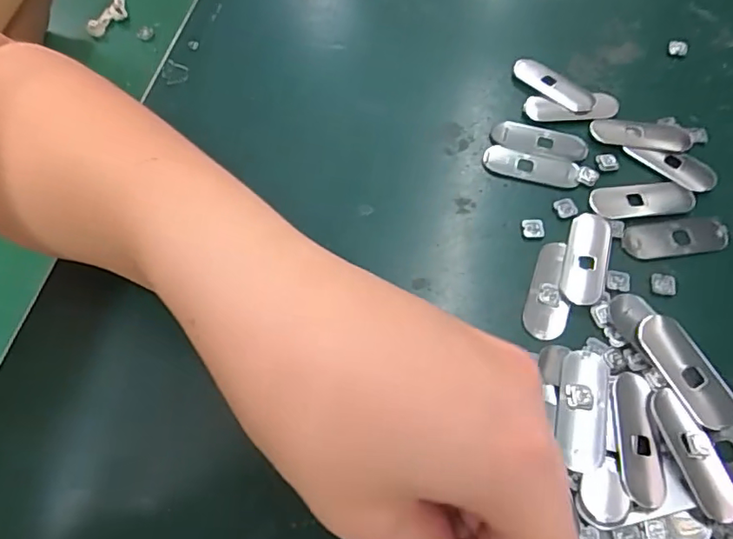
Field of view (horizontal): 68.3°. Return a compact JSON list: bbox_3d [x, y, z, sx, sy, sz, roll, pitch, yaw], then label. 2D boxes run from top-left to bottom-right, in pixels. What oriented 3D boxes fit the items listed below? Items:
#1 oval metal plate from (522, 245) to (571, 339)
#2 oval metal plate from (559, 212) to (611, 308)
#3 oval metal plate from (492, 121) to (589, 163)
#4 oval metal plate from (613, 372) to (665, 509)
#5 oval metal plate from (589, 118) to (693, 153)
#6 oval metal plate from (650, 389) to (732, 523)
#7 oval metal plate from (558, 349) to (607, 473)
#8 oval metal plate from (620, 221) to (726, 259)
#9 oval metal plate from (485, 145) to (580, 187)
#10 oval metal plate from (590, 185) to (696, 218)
[{"bbox_3d":[0.086,0.009,0.249,0.019,0.004,0.049,19,65,10],"label":"oval metal plate"},{"bbox_3d":[0.104,-0.005,0.255,0.019,0.004,0.048,16,64,9],"label":"oval metal plate"},{"bbox_3d":[0.093,-0.069,0.288,0.049,0.004,0.019,16,64,9],"label":"oval metal plate"},{"bbox_3d":[0.108,0.066,0.214,0.017,0.004,0.050,2,63,2],"label":"oval metal plate"},{"bbox_3d":[0.146,-0.071,0.286,0.051,0.004,0.018,8,63,5],"label":"oval metal plate"},{"bbox_3d":[0.129,0.072,0.213,0.015,0.004,0.050,-18,64,-8],"label":"oval metal plate"},{"bbox_3d":[0.089,0.057,0.221,0.018,0.004,0.049,12,64,7],"label":"oval metal plate"},{"bbox_3d":[0.149,-0.015,0.261,0.049,0.004,0.017,-6,63,-2],"label":"oval metal plate"},{"bbox_3d":[0.086,-0.054,0.282,0.048,0.004,0.017,15,64,9],"label":"oval metal plate"},{"bbox_3d":[0.136,-0.034,0.267,0.050,0.004,0.016,-3,63,0],"label":"oval metal plate"}]

